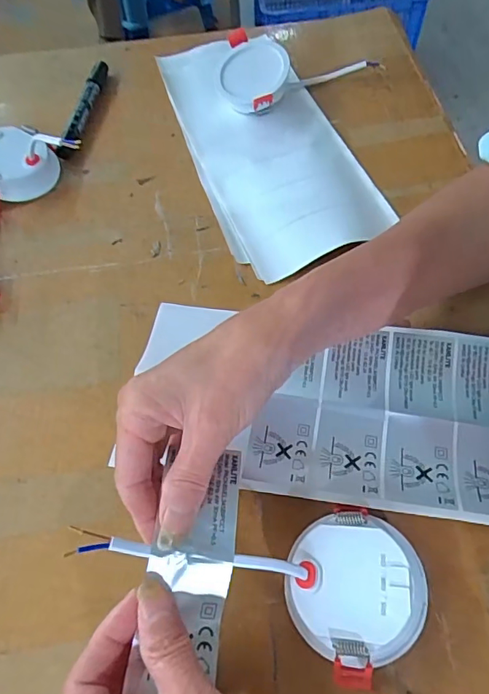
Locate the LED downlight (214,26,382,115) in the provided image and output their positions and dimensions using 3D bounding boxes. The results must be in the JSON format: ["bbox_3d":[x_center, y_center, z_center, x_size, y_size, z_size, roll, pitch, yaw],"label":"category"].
[{"bbox_3d":[0.043,-0.282,0.477,0.155,0.038,0.097,-31,63,-14],"label":"LED downlight"}]

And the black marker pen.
[{"bbox_3d":[-0.160,-0.236,0.475,0.015,0.017,0.140,5,60,6],"label":"black marker pen"}]

